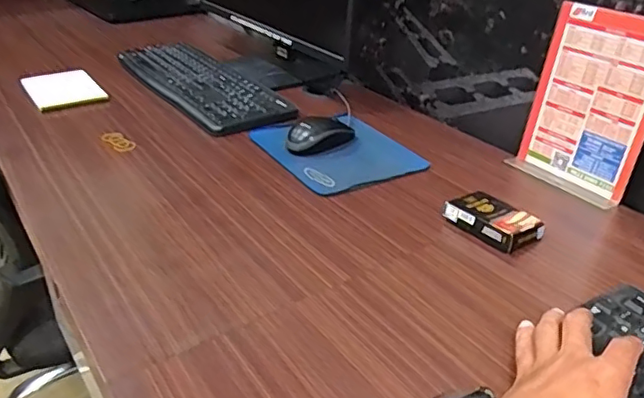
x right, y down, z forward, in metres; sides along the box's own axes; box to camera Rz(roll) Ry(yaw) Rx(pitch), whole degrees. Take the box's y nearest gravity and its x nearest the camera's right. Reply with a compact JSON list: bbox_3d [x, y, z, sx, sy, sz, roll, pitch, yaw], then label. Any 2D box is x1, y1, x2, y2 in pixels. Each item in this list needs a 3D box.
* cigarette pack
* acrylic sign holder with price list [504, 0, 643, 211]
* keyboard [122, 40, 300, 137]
[{"bbox_3d":[0.188,0.023,0.628,0.066,0.023,0.089,-22,38,-31],"label":"cigarette pack"},{"bbox_3d":[0.325,-0.113,0.701,0.052,0.210,0.151,-20,37,-29],"label":"acrylic sign holder with price list"},{"bbox_3d":[-0.218,-0.208,0.992,0.151,0.018,0.441,-22,38,-31],"label":"keyboard"}]

